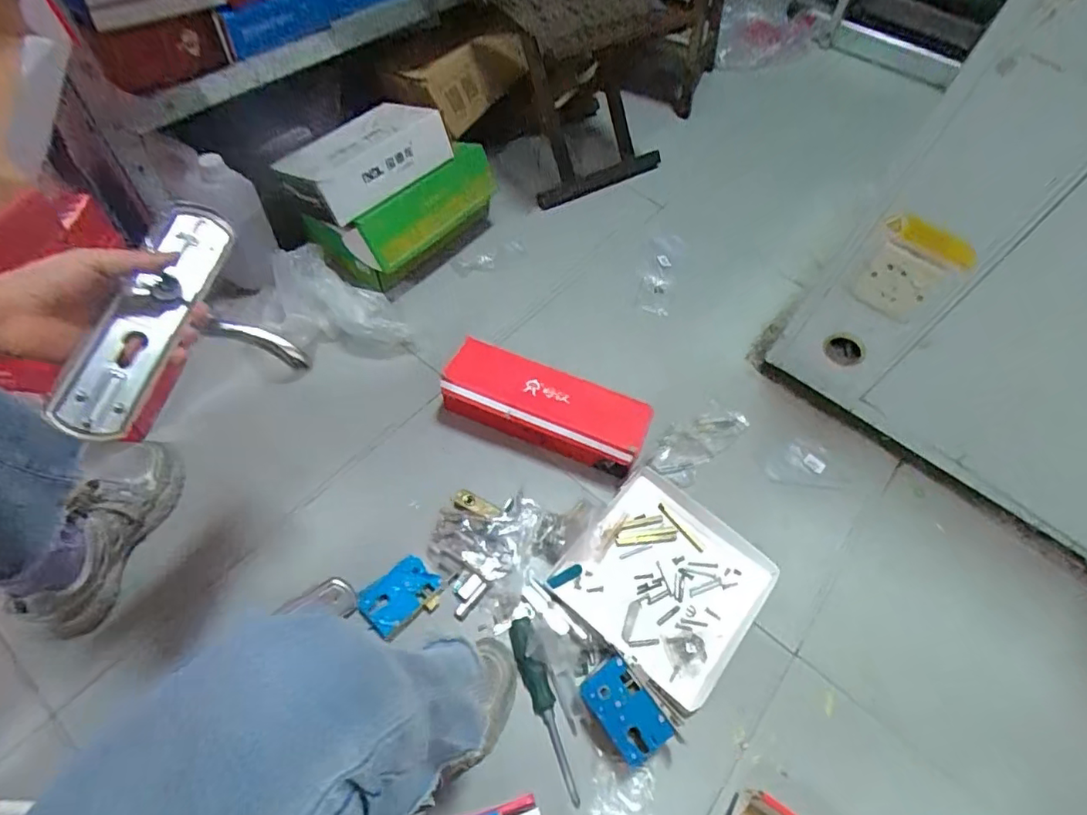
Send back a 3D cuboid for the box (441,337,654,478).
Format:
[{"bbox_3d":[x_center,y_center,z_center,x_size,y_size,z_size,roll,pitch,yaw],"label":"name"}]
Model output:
[{"bbox_3d":[0.002,0.005,0.799,0.289,0.084,0.100,20,59,7],"label":"box"}]

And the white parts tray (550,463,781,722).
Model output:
[{"bbox_3d":[0.160,0.214,0.726,0.227,0.027,0.227,37,61,19],"label":"white parts tray"}]

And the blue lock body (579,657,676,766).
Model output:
[{"bbox_3d":[0.089,0.325,0.604,0.057,0.022,0.095,-32,67,-22],"label":"blue lock body"}]

